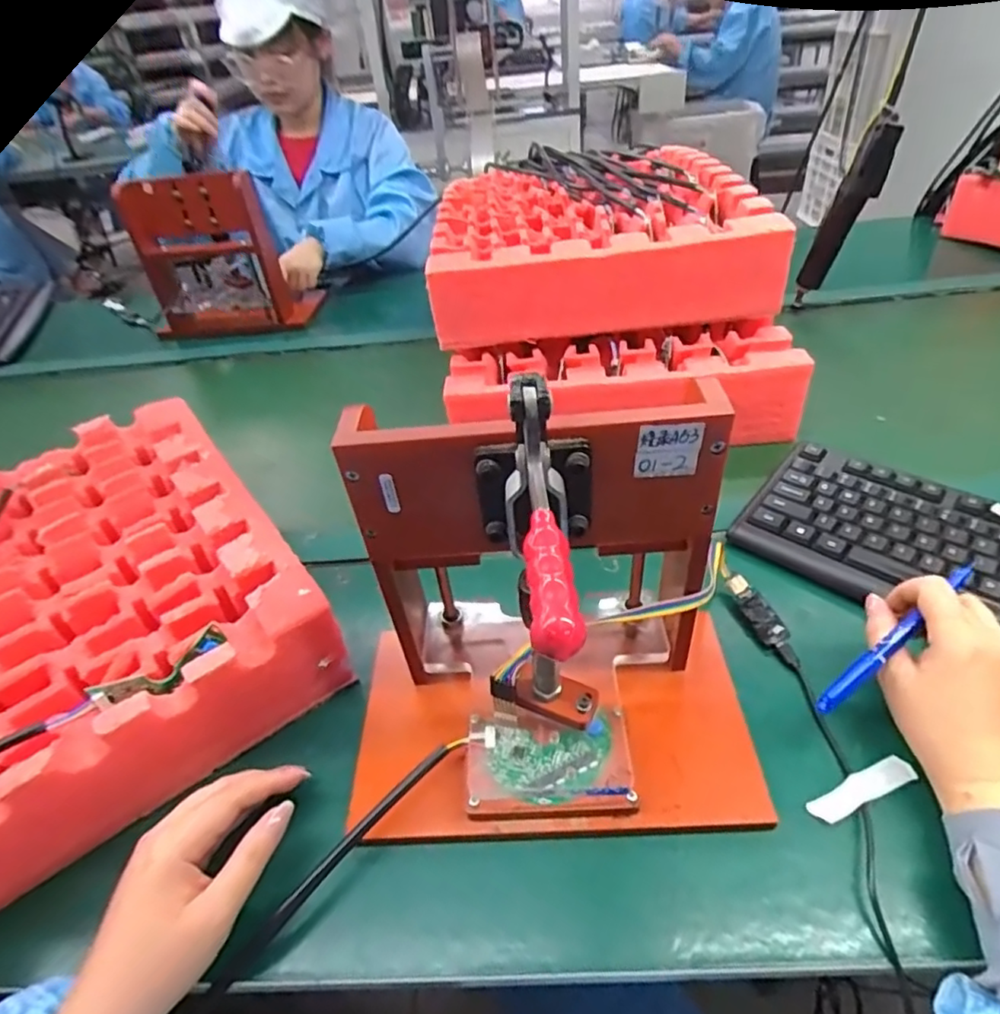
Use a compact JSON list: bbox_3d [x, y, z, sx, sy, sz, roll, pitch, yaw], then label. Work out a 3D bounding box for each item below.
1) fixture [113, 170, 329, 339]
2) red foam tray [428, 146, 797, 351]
[{"bbox_3d":[-0.459,-0.400,0.989,0.219,0.252,0.187,-5,40,2],"label":"fixture"},{"bbox_3d":[0.107,-0.340,0.742,0.345,0.088,0.415,-4,40,4],"label":"red foam tray"}]

